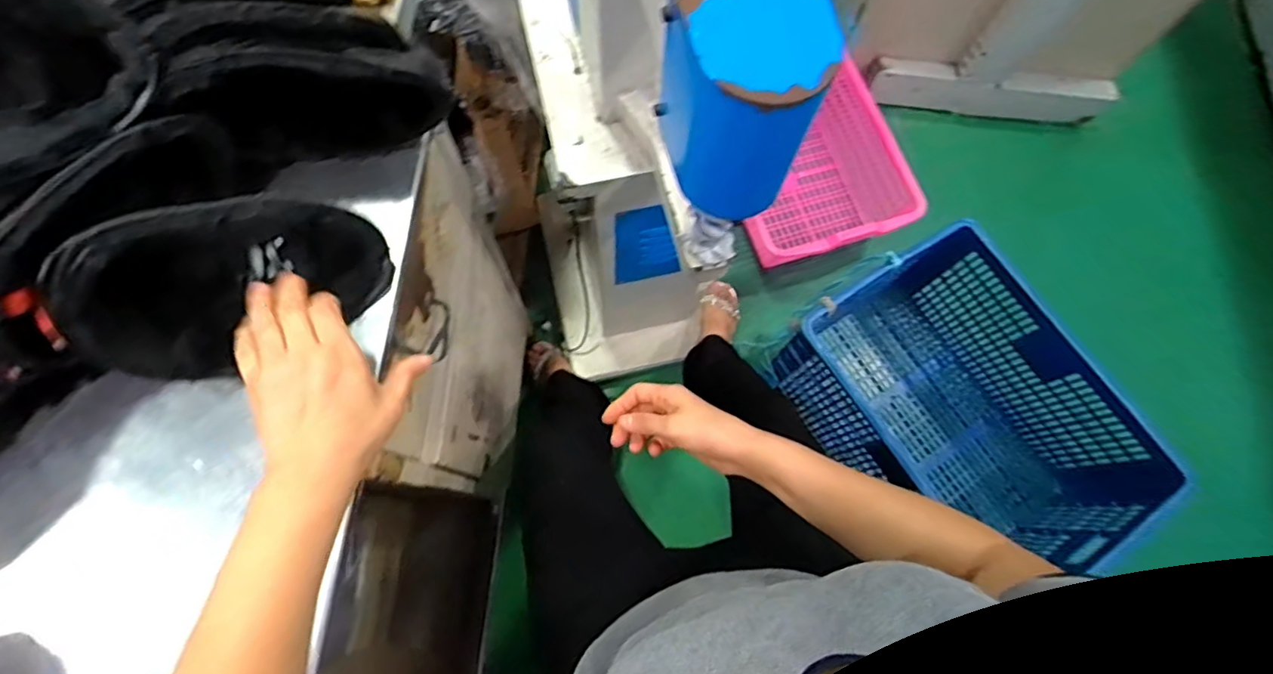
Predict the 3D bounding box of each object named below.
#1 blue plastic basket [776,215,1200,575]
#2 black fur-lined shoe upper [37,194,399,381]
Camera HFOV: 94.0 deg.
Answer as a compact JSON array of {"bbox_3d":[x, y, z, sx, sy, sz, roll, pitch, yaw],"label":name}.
[{"bbox_3d":[0.633,0.163,1.212,0.434,0.322,0.608,-32,77,-11],"label":"blue plastic basket"},{"bbox_3d":[-0.293,-0.040,0.436,0.187,0.123,0.091,-17,75,-7],"label":"black fur-lined shoe upper"}]

